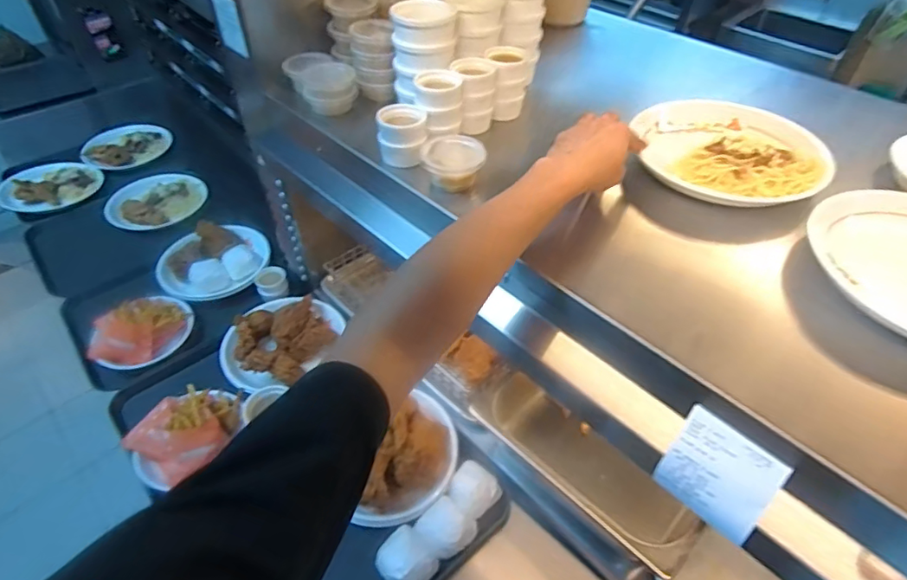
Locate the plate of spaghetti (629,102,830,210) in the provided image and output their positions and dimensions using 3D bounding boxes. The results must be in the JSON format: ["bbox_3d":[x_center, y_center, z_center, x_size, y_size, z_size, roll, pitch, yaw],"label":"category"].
[{"bbox_3d":[0.326,-0.169,0.634,0.210,0.039,0.175,24,51,21],"label":"plate of spaghetti"}]

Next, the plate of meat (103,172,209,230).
[{"bbox_3d":[-0.703,-0.219,1.265,0.177,0.034,0.204,16,48,15],"label":"plate of meat"}]

